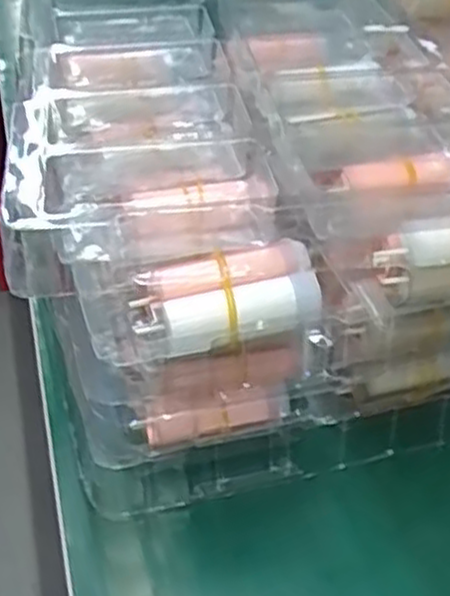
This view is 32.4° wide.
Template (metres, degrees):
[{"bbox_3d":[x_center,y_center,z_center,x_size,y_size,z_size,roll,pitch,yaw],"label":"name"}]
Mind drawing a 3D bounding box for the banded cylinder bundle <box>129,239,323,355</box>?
[{"bbox_3d":[0.001,0.000,0.290,0.066,0.027,0.025,-13,41,-16],"label":"banded cylinder bundle"}]

